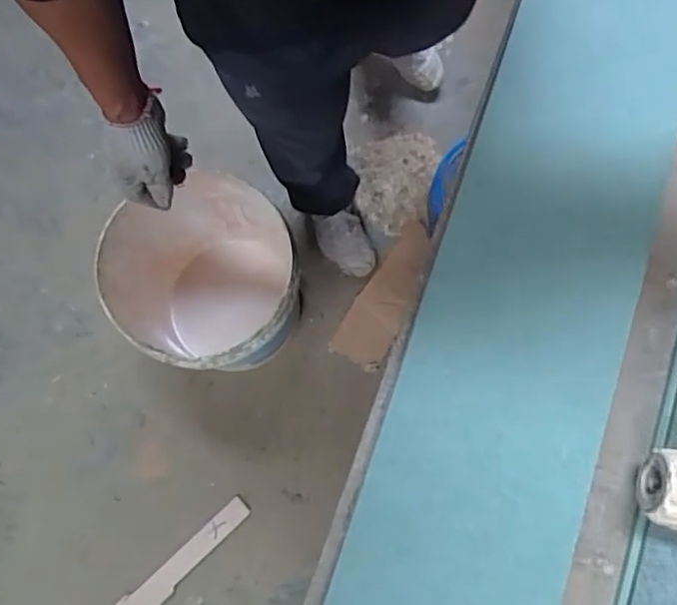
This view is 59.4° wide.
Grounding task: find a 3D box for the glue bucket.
[{"bbox_3d":[-0.218,-0.028,1.074,0.312,0.350,0.292,0,78,1],"label":"glue bucket"}]

